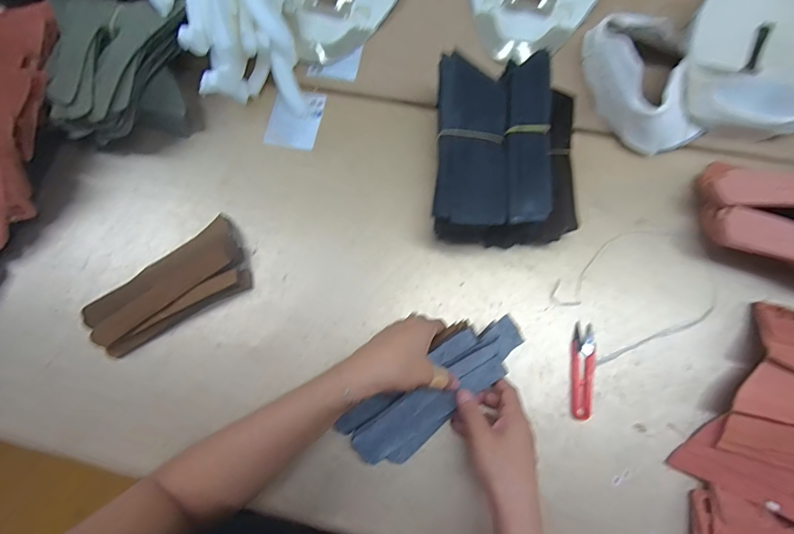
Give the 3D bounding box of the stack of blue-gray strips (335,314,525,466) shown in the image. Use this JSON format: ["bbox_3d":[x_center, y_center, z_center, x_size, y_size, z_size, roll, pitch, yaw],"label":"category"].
[{"bbox_3d":[0.046,0.129,0.428,0.217,0.054,0.072,-37,74,-5],"label":"stack of blue-gray strips"}]

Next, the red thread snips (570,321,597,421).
[{"bbox_3d":[0.208,0.116,0.446,0.025,0.010,0.103,10,76,6],"label":"red thread snips"}]

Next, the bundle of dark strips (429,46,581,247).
[{"bbox_3d":[0.127,-0.133,0.477,0.163,0.102,0.210,3,76,4],"label":"bundle of dark strips"}]

